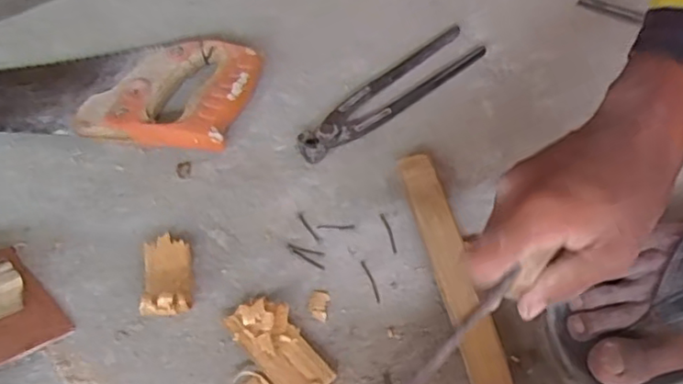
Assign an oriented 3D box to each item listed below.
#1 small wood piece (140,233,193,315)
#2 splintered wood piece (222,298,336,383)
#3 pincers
[{"bbox_3d":[-0.132,0.062,0.456,0.035,0.025,0.064,-7,60,-2],"label":"small wood piece"},{"bbox_3d":[-0.043,0.107,0.424,0.038,0.025,0.083,-38,65,-18],"label":"splintered wood piece"},{"bbox_3d":[0.041,-0.091,0.537,0.195,0.019,0.046,-34,64,-16],"label":"pincers"}]

